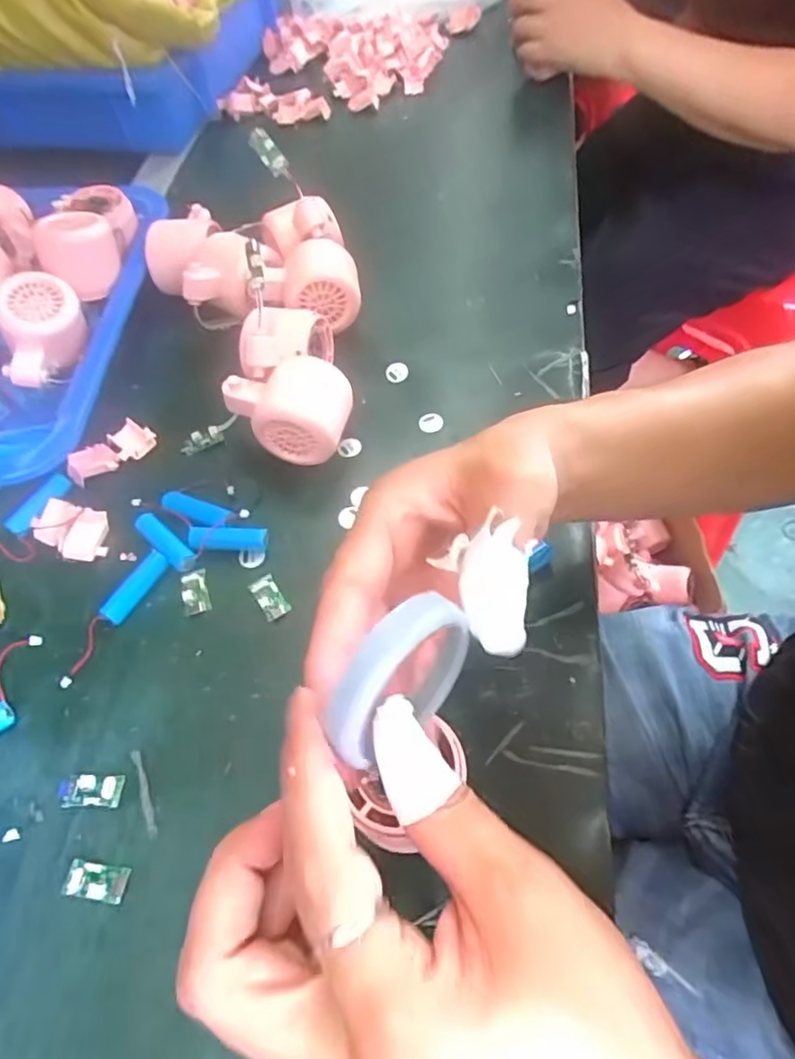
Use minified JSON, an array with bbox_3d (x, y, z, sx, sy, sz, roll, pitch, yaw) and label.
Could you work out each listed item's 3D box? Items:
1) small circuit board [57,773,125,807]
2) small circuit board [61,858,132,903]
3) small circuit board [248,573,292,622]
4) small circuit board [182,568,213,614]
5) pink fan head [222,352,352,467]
[{"bbox_3d":[-0.158,0.134,0.330,0.034,0.004,0.016,-1,57,3],"label":"small circuit board"},{"bbox_3d":[-0.144,0.168,0.307,0.029,0.004,0.016,6,58,7],"label":"small circuit board"},{"bbox_3d":[-0.077,0.040,0.385,0.015,0.004,0.031,-30,60,-15],"label":"small circuit board"},{"bbox_3d":[-0.123,0.037,0.390,0.015,0.004,0.028,-17,58,-7],"label":"small circuit board"},{"bbox_3d":[-0.072,-0.079,0.430,0.076,0.050,0.052,8,58,9],"label":"pink fan head"}]

